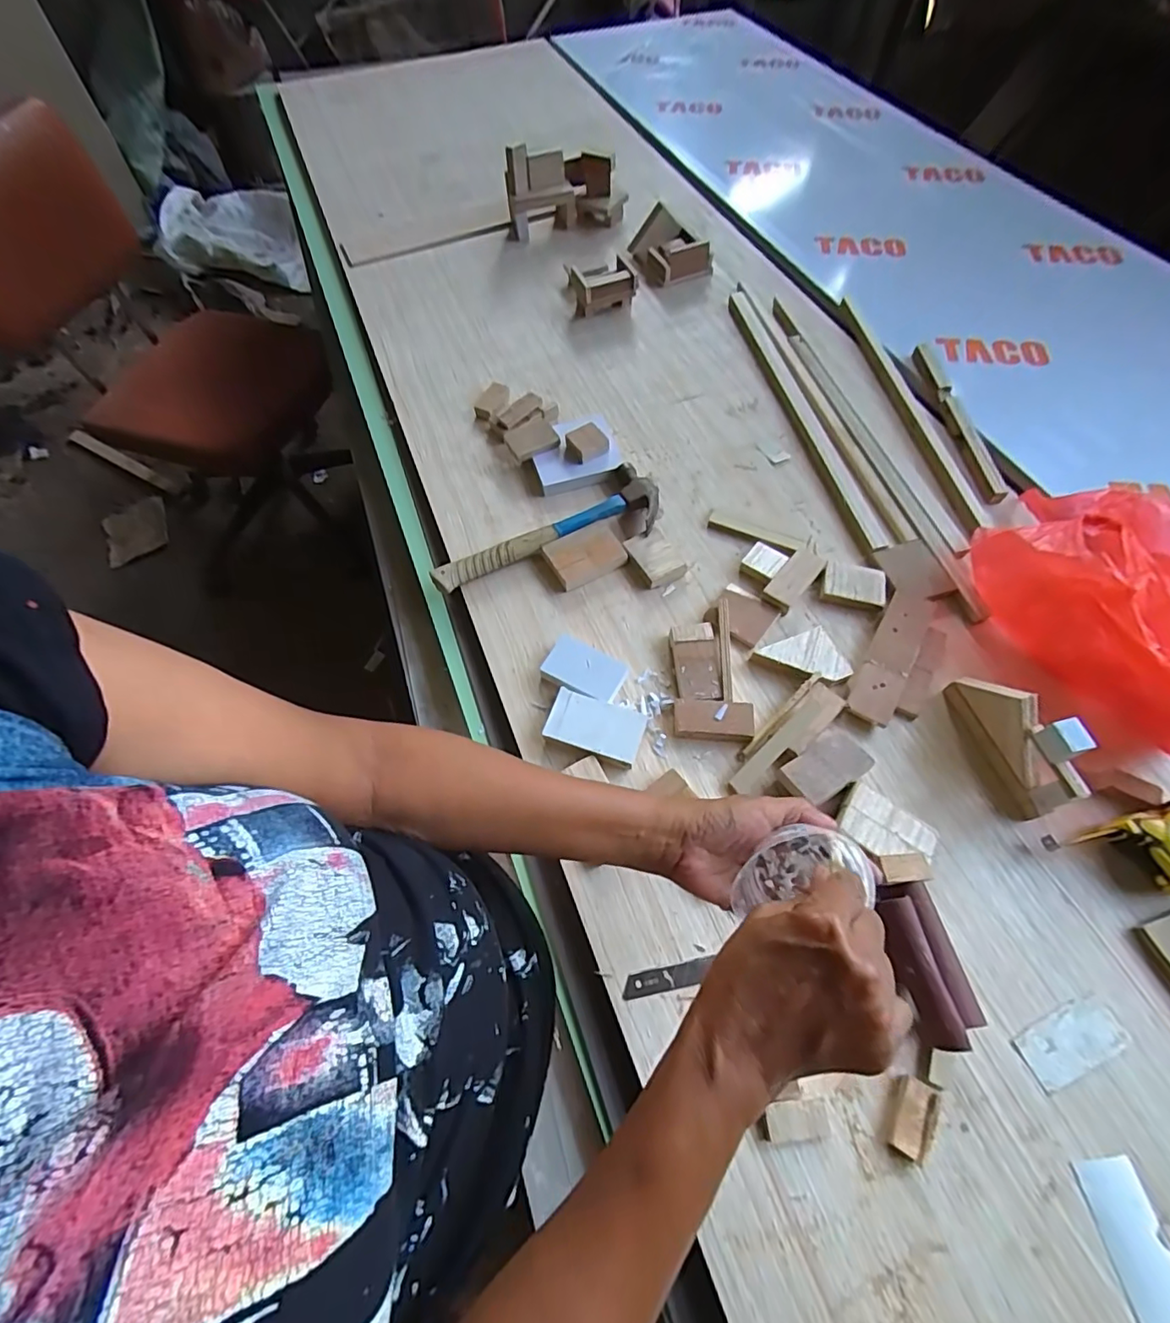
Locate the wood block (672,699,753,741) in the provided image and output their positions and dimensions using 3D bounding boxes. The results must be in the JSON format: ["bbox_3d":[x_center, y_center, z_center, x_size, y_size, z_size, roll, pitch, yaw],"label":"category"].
[{"bbox_3d":[0.126,0.058,0.534,0.075,0.014,0.037,3,62,3],"label":"wood block"}]

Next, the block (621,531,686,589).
[{"bbox_3d":[0.081,-0.118,0.629,0.053,0.018,0.067,-28,65,-13],"label":"block"}]

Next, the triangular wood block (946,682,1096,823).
[{"bbox_3d":[0.385,0.067,0.488,0.019,0.063,0.131,-13,62,-5],"label":"triangular wood block"}]

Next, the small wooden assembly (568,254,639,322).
[{"bbox_3d":[0.023,-0.598,0.864,0.097,0.049,0.088,-16,63,-7],"label":"small wooden assembly"}]

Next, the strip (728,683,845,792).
[{"bbox_3d":[0.195,0.075,0.519,0.140,0.011,0.032,-40,68,-18],"label":"strip"}]

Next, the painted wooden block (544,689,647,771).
[{"bbox_3d":[0.009,0.066,0.536,0.090,0.023,0.054,18,64,11],"label":"painted wooden block"}]

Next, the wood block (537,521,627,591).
[{"bbox_3d":[0.000,-0.125,0.640,0.091,0.023,0.064,-24,64,-11],"label":"wood block"}]

